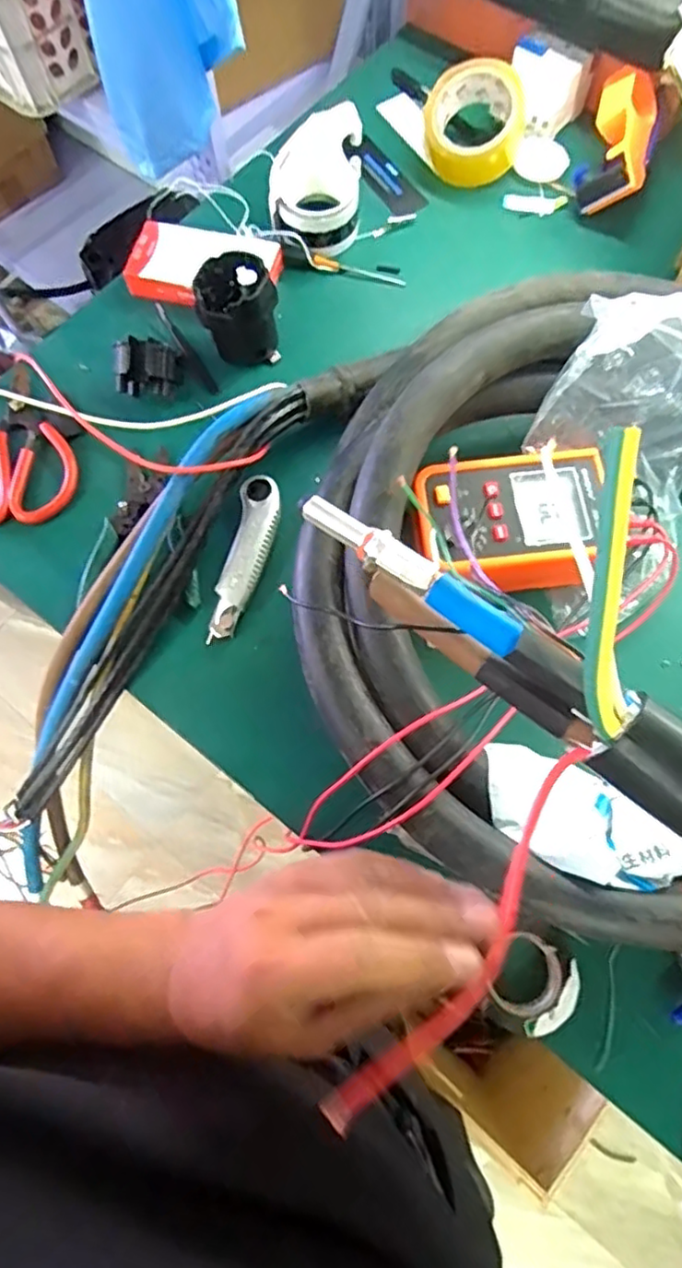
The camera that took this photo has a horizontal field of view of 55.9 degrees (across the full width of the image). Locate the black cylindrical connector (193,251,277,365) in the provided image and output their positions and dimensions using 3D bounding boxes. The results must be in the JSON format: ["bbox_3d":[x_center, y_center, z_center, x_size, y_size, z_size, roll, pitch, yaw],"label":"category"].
[{"bbox_3d":[-0.099,-0.313,0.610,0.069,0.072,0.070,0,71,1],"label":"black cylindrical connector"}]

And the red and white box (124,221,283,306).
[{"bbox_3d":[-0.141,-0.386,0.670,0.142,0.026,0.093,16,72,6],"label":"red and white box"}]

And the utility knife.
[{"bbox_3d":[-0.083,-0.069,0.556,0.034,0.012,0.152,13,72,5],"label":"utility knife"}]

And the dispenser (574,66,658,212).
[{"bbox_3d":[0.290,-0.516,0.665,0.067,0.057,0.144,14,84,5],"label":"dispenser"}]

